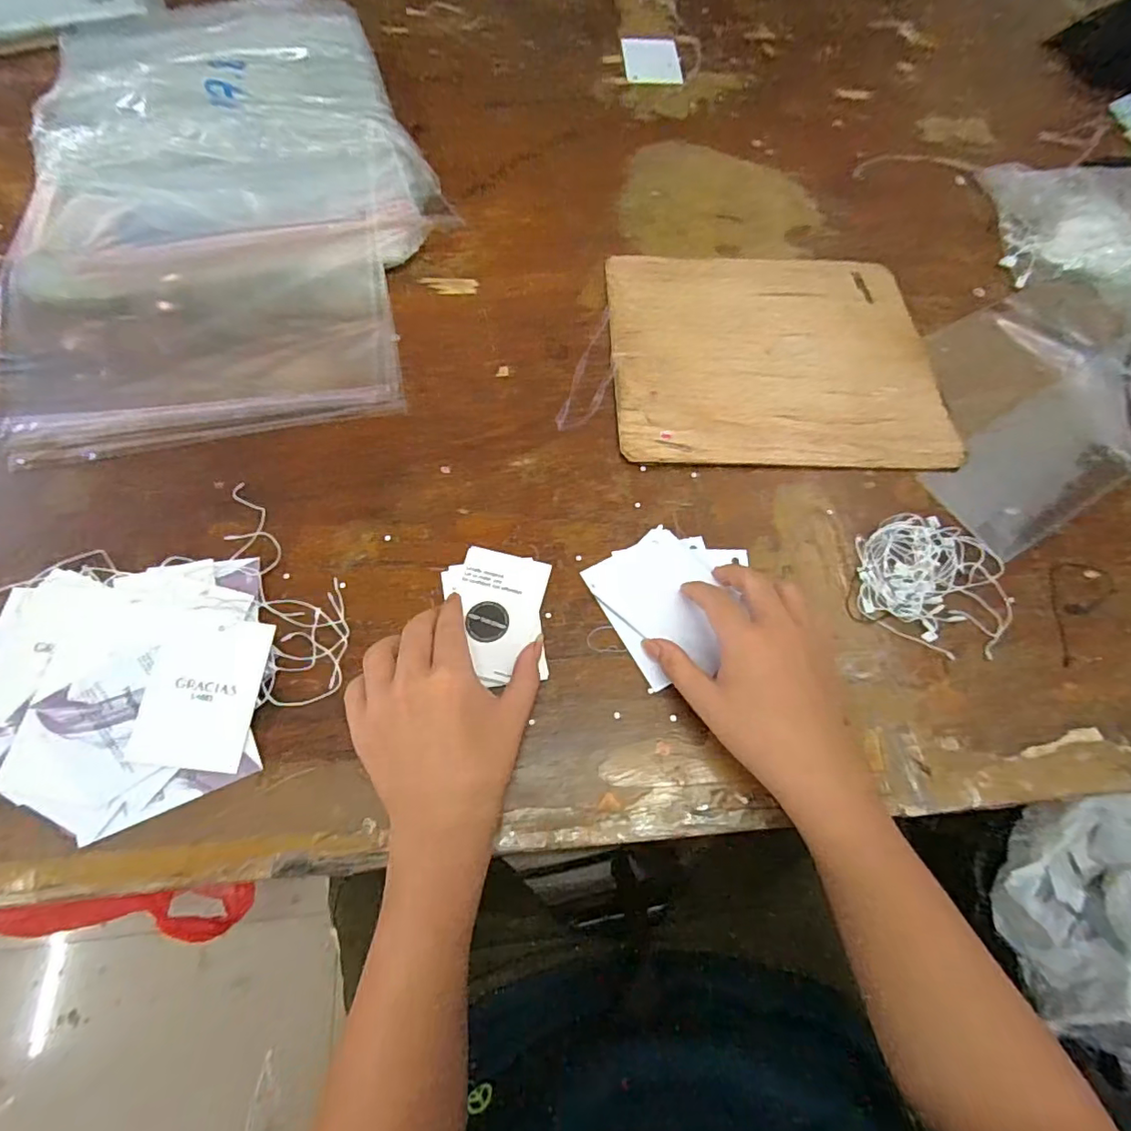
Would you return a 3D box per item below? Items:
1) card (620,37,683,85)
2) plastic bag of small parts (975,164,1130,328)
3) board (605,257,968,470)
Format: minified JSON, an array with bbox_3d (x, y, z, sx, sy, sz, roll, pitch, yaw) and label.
[{"bbox_3d":[0.111,-0.648,0.726,0.073,0.005,0.099,-2,68,-3],"label":"card"},{"bbox_3d":[0.547,-0.348,0.594,0.171,0.031,0.237,10,65,2],"label":"plastic bag of small parts"},{"bbox_3d":[0.186,-0.192,0.517,0.284,0.010,0.238,0,65,-3],"label":"board"}]

